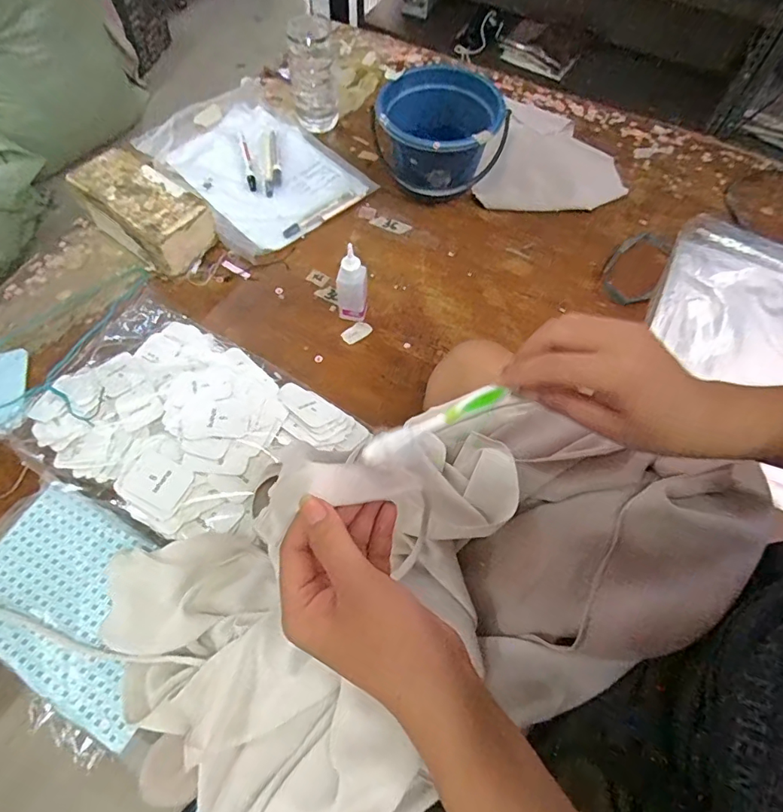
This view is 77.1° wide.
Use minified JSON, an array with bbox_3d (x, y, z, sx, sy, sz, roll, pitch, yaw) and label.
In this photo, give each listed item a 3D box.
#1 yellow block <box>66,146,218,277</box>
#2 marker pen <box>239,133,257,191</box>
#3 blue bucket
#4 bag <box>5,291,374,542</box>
[{"bbox_3d":[-0.368,-0.292,0.739,0.195,0.090,0.109,34,67,14],"label":"yellow block"},{"bbox_3d":[-0.250,-0.422,0.849,0.015,0.013,0.136,-13,65,-9],"label":"marker pen"},{"bbox_3d":[0.072,-0.424,0.800,0.190,0.135,0.190,1,63,-2],"label":"blue bucket"},{"bbox_3d":[-0.257,0.016,0.605,0.381,0.060,0.249,30,66,12],"label":"bag"}]

